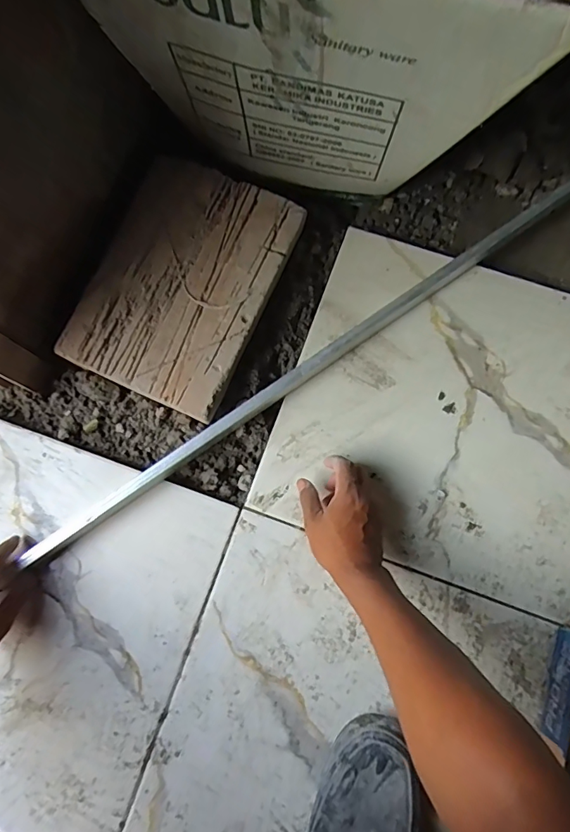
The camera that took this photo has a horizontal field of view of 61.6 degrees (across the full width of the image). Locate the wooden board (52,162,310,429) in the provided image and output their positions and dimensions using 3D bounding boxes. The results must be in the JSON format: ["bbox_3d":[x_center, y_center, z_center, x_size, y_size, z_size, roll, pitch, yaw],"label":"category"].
[{"bbox_3d":[-0.124,-0.164,0.583,0.199,0.013,0.289,23,82,2],"label":"wooden board"}]

